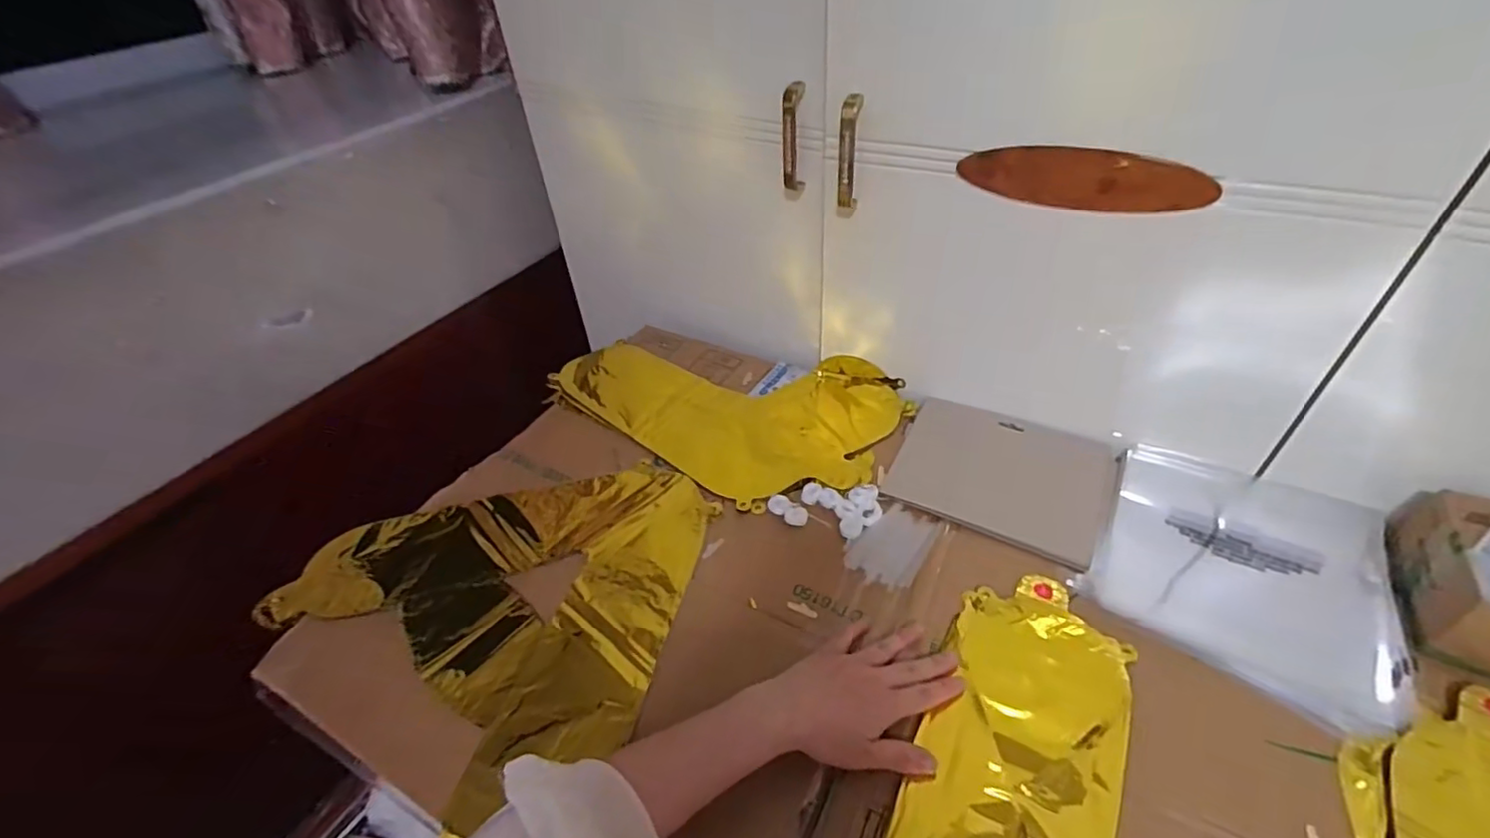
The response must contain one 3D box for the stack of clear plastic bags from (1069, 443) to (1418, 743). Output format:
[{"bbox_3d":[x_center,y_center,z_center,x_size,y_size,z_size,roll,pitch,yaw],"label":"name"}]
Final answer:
[{"bbox_3d":[0.427,0.120,0.531,0.217,0.021,0.214,27,50,30],"label":"stack of clear plastic bags"}]

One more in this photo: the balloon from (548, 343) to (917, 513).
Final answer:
[{"bbox_3d":[-0.028,-0.027,0.741,0.396,0.007,0.248,21,48,26],"label":"balloon"}]

